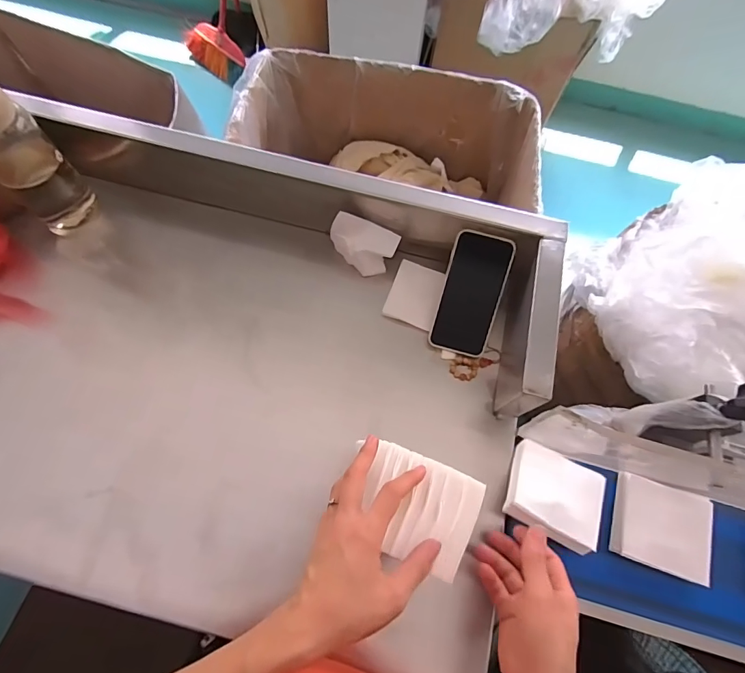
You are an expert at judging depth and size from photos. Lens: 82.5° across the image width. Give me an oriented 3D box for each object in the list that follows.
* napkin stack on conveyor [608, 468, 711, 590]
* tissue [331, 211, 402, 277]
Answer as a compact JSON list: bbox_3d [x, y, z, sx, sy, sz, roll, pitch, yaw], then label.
[{"bbox_3d":[0.323,0.212,0.473,0.100,0.018,0.088,19,69,5],"label":"napkin stack on conveyor"},{"bbox_3d":[-0.011,-0.120,0.564,0.085,0.075,0.042,11,68,2],"label":"tissue"}]

